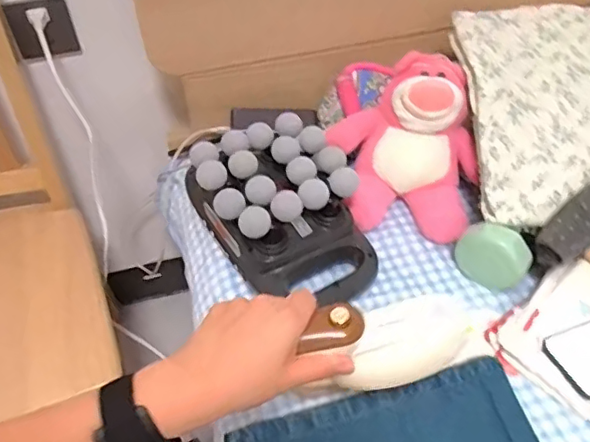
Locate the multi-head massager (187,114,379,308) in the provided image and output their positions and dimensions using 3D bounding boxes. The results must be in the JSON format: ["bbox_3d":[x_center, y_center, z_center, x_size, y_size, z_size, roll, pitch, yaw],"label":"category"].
[{"bbox_3d":[-0.018,-0.015,0.710,0.164,0.122,0.198,-20,49,-15],"label":"multi-head massager"}]

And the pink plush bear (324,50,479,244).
[{"bbox_3d":[0.142,-0.099,0.759,0.184,0.164,0.159,6,48,9],"label":"pink plush bear"}]

